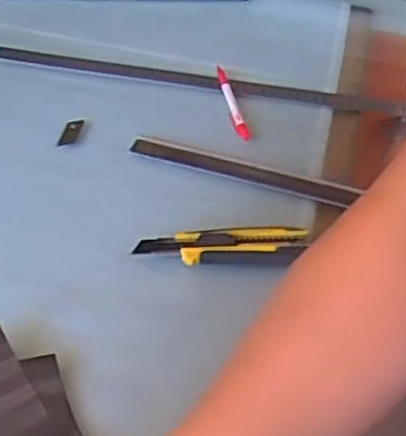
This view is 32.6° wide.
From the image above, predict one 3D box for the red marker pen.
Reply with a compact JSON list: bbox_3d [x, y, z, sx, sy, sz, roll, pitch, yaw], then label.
[{"bbox_3d":[0.030,-0.135,0.773,0.015,0.010,0.152,-5,44,-7],"label":"red marker pen"}]

